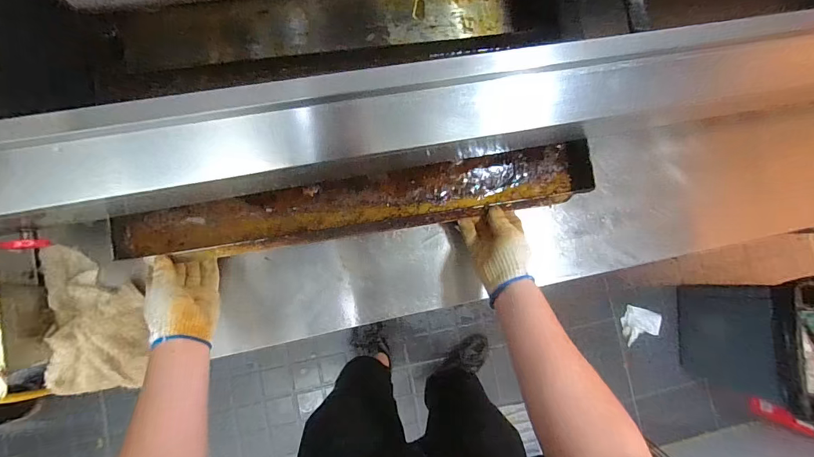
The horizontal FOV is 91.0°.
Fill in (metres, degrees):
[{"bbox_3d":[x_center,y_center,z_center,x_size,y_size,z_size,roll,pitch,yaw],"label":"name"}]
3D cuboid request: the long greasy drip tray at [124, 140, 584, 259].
[{"bbox_3d":[-0.059,-0.042,0.631,0.713,0.052,0.096,-10,86,-7],"label":"long greasy drip tray"}]

